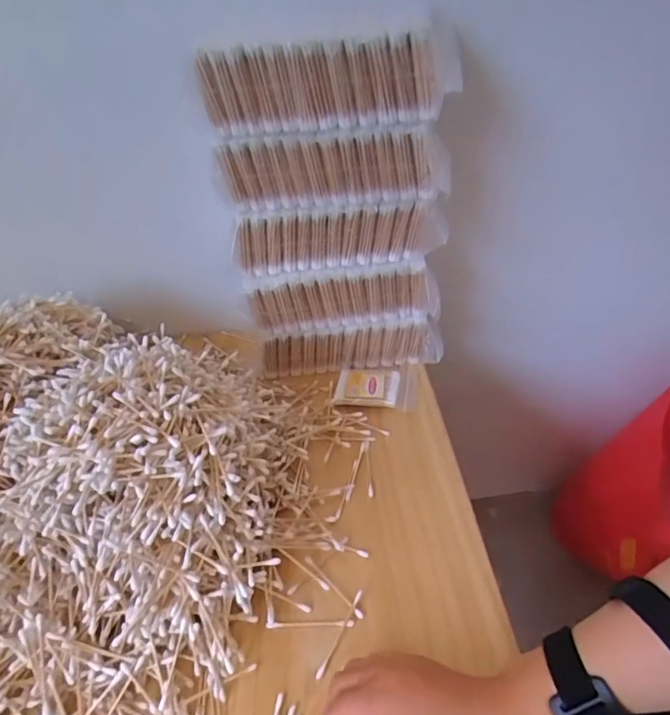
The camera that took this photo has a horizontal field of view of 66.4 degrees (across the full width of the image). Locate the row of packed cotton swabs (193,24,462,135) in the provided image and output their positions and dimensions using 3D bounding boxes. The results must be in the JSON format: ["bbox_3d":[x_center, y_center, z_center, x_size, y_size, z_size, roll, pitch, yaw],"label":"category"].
[{"bbox_3d":[-0.009,-0.224,0.421,0.211,0.072,0.026,-1,39,6],"label":"row of packed cotton swabs"}]

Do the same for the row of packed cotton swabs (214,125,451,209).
[{"bbox_3d":[-0.003,-0.175,0.478,0.214,0.070,0.021,-5,39,2],"label":"row of packed cotton swabs"}]

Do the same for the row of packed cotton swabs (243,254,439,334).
[{"bbox_3d":[0.011,-0.067,0.580,0.213,0.076,0.016,-5,39,2],"label":"row of packed cotton swabs"}]

